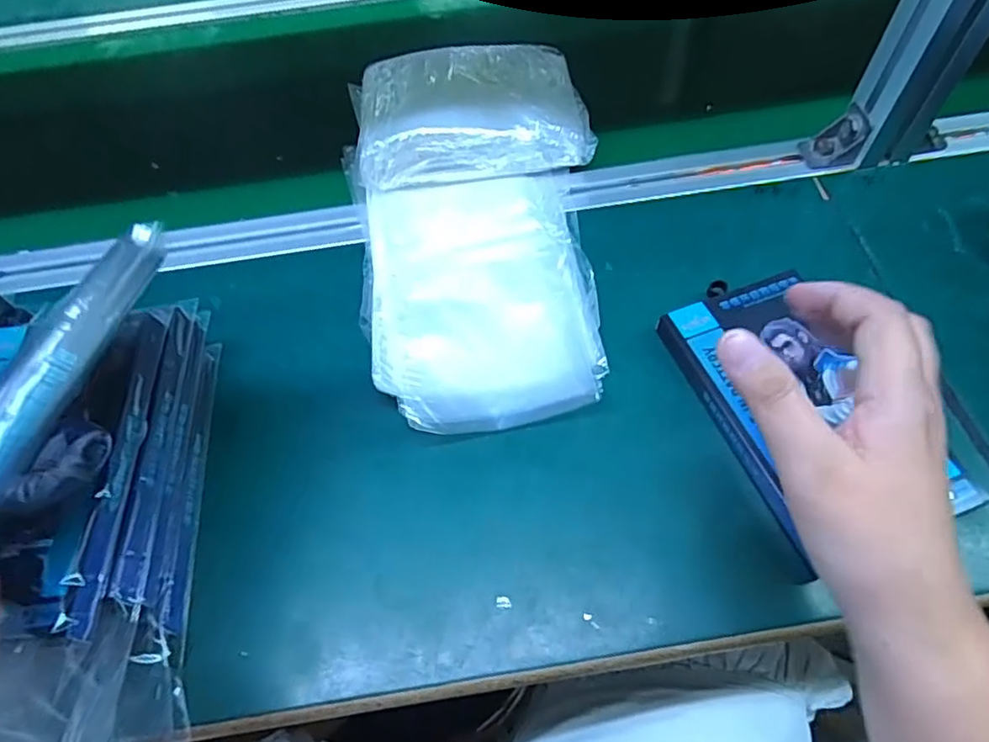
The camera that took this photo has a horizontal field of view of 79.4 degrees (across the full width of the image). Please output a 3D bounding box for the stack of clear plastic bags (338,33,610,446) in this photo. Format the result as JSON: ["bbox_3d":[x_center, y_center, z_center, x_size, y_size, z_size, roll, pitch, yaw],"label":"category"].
[{"bbox_3d":[-0.008,-0.113,0.415,0.174,0.046,0.337,-9,57,-2],"label":"stack of clear plastic bags"}]

